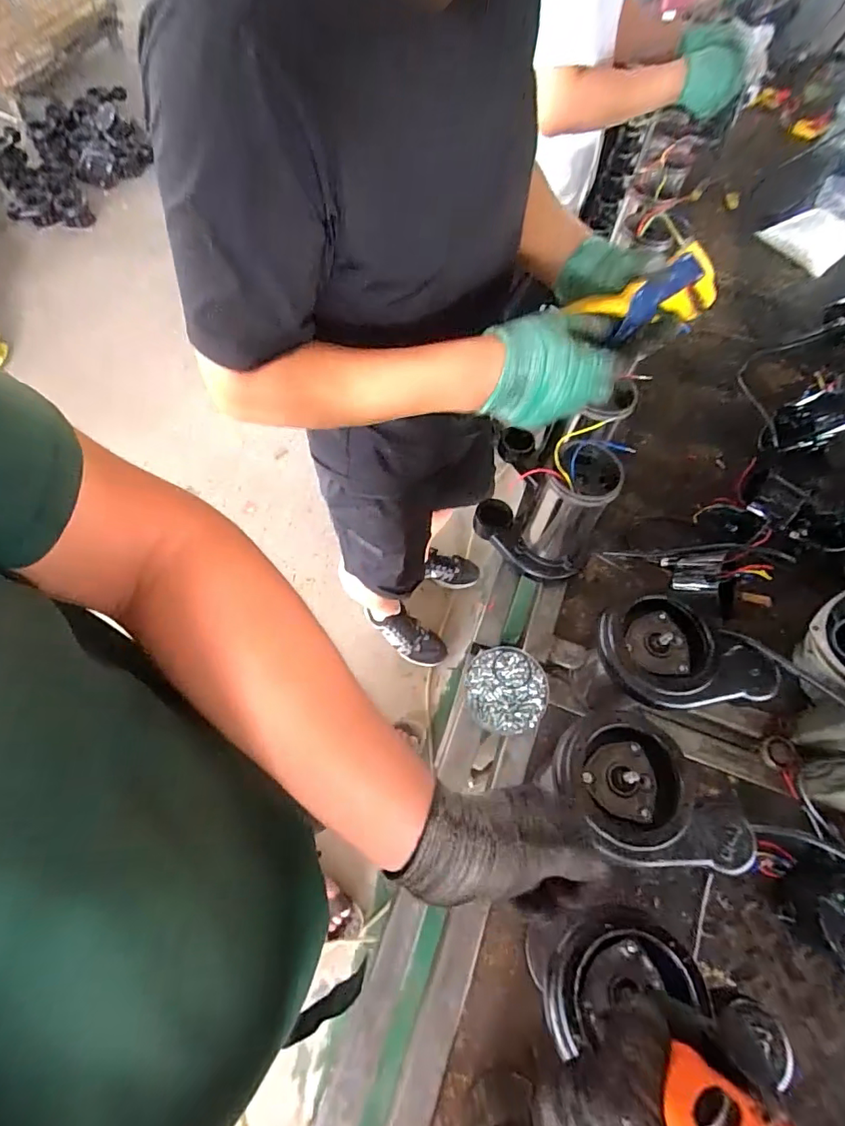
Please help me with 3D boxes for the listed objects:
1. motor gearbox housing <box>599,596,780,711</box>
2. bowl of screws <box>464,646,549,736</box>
[{"bbox_3d":[0.264,0.090,0.521,0.153,0.033,0.110,-5,62,-3],"label":"motor gearbox housing"},{"bbox_3d":[0.105,0.162,0.654,0.099,0.027,0.106,1,61,-2],"label":"bowl of screws"}]

